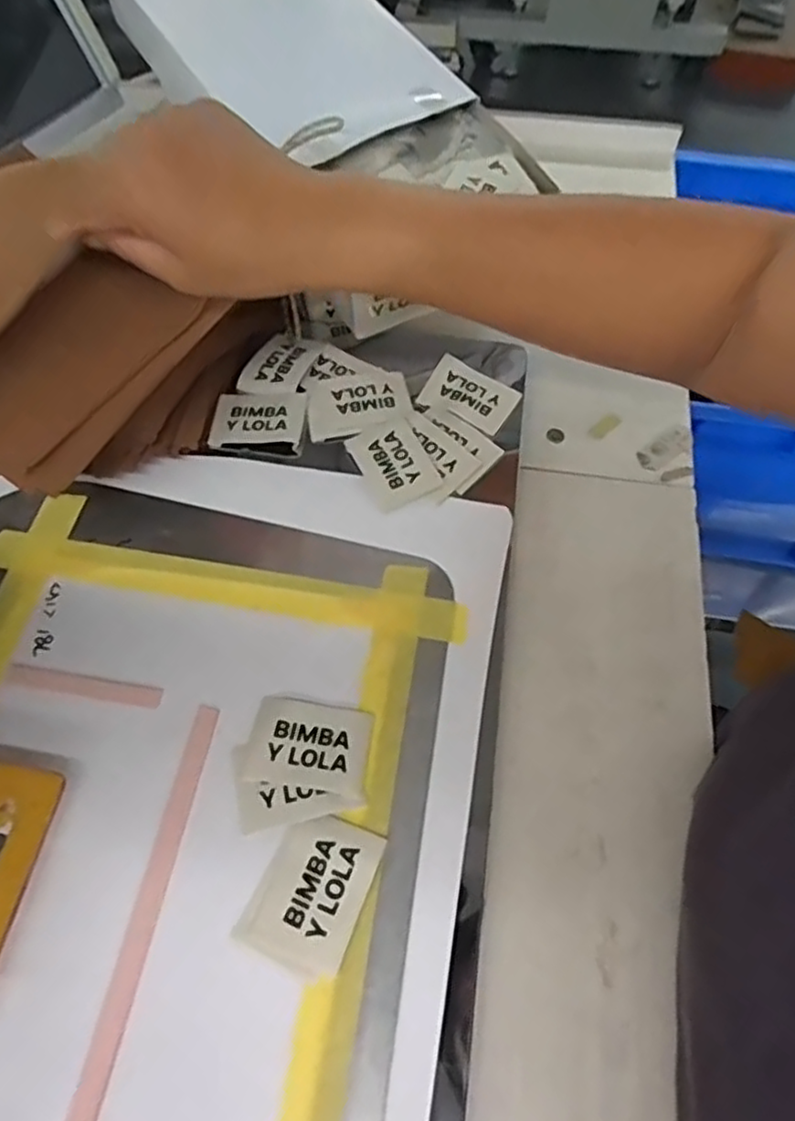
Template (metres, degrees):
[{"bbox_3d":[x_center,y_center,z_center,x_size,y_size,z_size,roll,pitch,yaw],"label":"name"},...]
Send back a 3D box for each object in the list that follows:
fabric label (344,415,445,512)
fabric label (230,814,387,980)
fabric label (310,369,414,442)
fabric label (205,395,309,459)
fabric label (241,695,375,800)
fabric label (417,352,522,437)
[{"bbox_3d":[-0.002,-0.061,0.421,0.041,0.005,0.058,-24,62,-13],"label":"fabric label"},{"bbox_3d":[-0.038,0.146,0.304,0.047,0.004,0.062,21,64,12],"label":"fabric label"},{"bbox_3d":[-0.025,-0.102,0.445,0.068,0.004,0.045,-15,61,-8],"label":"fabric label"},{"bbox_3d":[-0.089,-0.088,0.439,0.060,0.006,0.047,4,60,3],"label":"fabric label"},{"bbox_3d":[-0.043,0.090,0.335,0.060,0.004,0.042,9,60,6],"label":"fabric label"},{"bbox_3d":[0.047,-0.110,0.447,0.059,0.007,0.042,28,64,16],"label":"fabric label"}]

